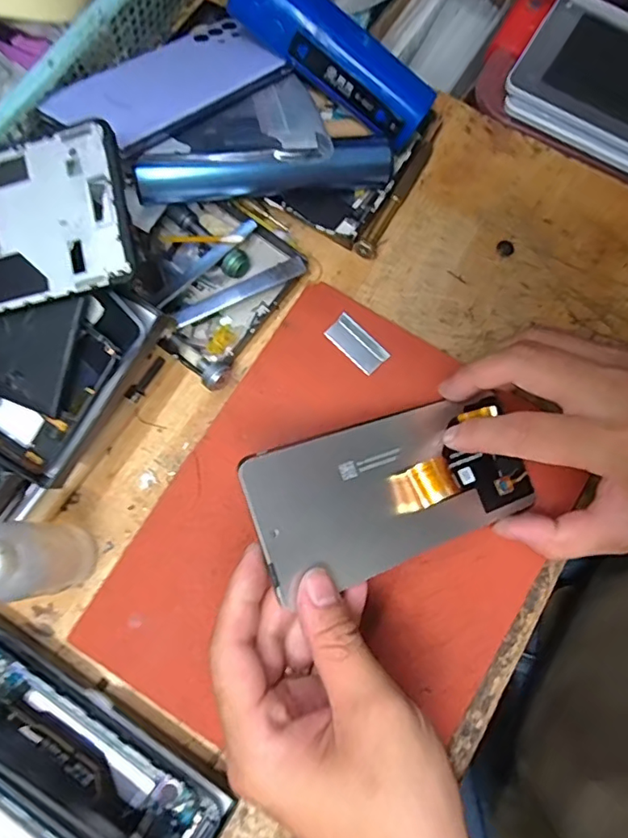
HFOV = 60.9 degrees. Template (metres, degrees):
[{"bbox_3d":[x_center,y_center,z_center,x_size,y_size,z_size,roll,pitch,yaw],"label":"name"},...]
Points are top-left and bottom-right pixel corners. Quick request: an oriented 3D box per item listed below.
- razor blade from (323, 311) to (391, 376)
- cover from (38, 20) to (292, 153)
[{"bbox_3d":[0.026,-0.046,0.326,0.039,0.004,0.020,44,81,8],"label":"razor blade"},{"bbox_3d":[-0.081,-0.198,0.311,0.070,0.007,0.138,35,62,13],"label":"cover"}]

